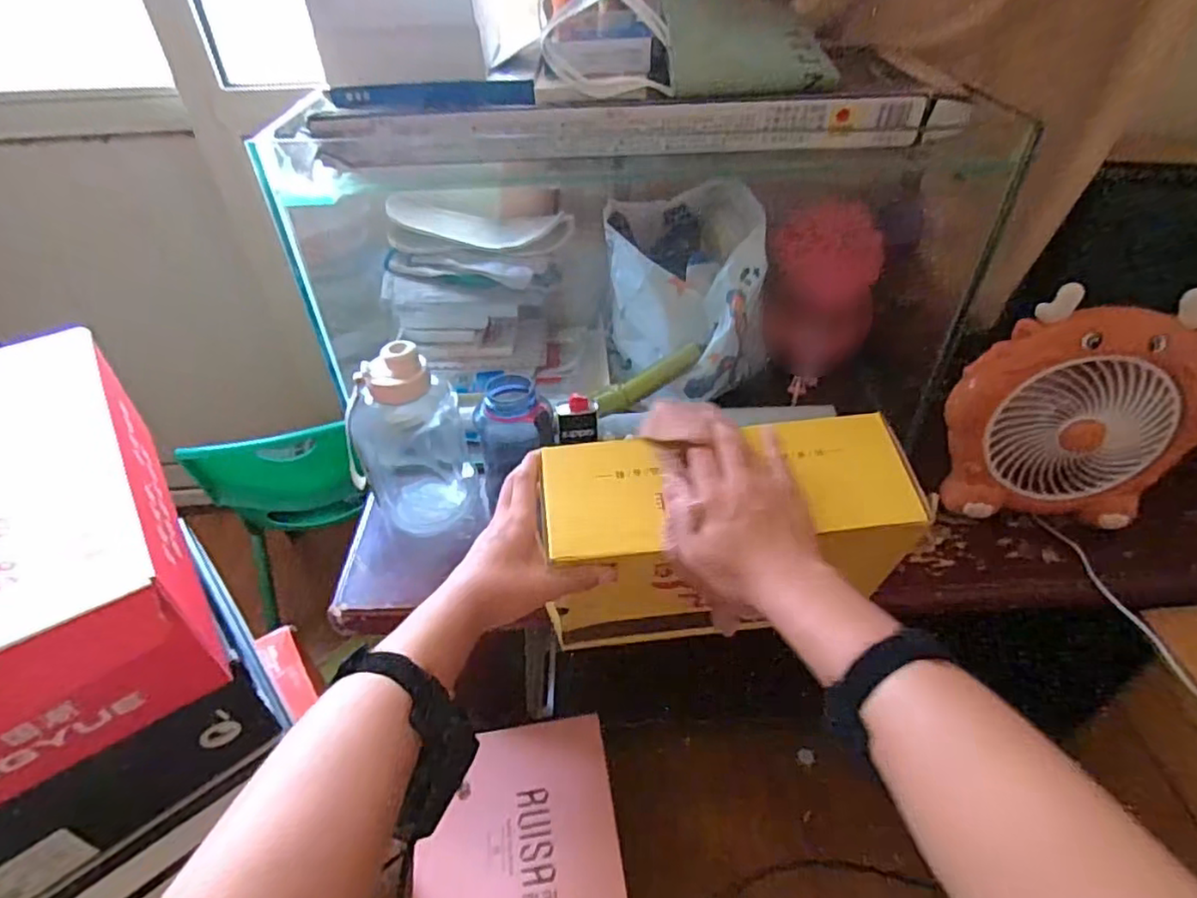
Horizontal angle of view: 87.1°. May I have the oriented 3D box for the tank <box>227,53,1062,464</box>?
[{"bbox_3d":[0.021,-0.258,0.834,0.817,0.409,0.377,-1,42,0],"label":"tank"}]

